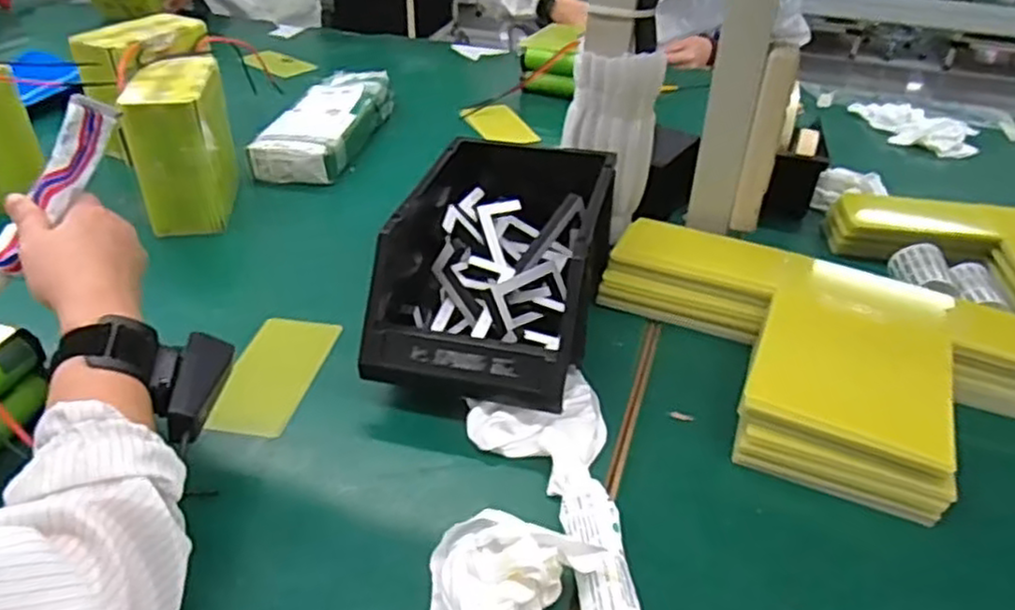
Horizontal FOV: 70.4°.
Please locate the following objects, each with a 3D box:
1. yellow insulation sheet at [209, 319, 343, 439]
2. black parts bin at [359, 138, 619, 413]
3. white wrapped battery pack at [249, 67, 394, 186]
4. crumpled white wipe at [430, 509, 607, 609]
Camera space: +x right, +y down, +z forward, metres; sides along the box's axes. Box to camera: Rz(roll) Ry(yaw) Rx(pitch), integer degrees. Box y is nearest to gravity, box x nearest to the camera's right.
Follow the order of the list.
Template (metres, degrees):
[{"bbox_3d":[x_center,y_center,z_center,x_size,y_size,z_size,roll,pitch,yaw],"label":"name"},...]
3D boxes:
[{"bbox_3d":[-0.192,0.056,0.588,0.064,0.006,0.130,16,41,3],"label":"yellow insulation sheet"},{"bbox_3d":[-0.007,-0.042,0.629,0.175,0.125,0.286,11,37,11],"label":"black parts bin"},{"bbox_3d":[-0.235,-0.245,0.961,0.104,0.056,0.278,9,36,9],"label":"white wrapped battery pack"},{"bbox_3d":[-0.005,0.161,0.397,0.093,0.042,0.089,13,37,14],"label":"crumpled white wipe"}]

